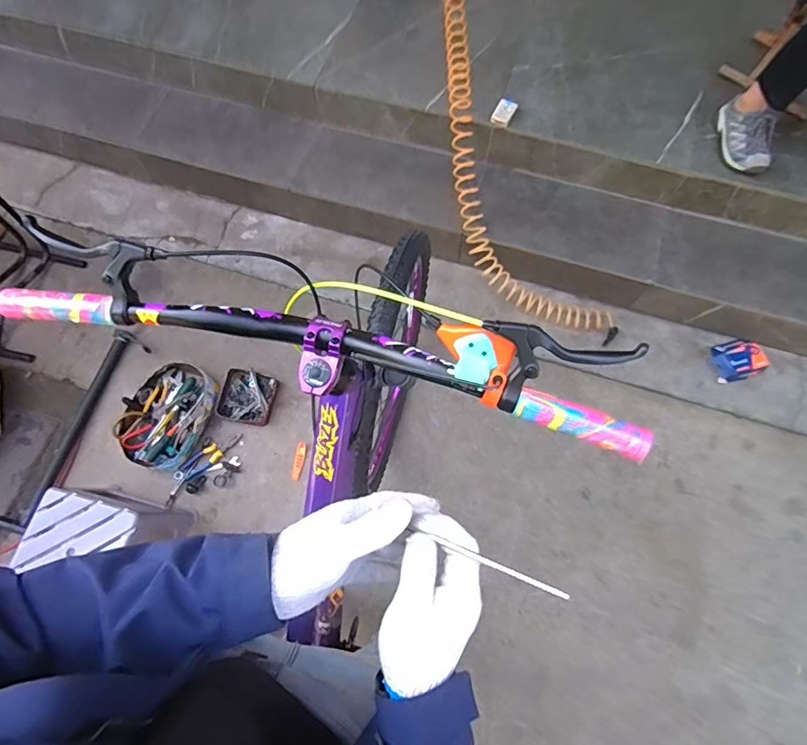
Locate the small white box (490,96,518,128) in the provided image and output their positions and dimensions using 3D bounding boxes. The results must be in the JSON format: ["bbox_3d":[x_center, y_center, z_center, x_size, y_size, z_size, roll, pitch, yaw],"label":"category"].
[{"bbox_3d":[0.314,-0.807,1.511,0.060,0.029,0.096,27,71,11],"label":"small white box"}]

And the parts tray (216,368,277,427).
[{"bbox_3d":[-0.478,0.077,1.496,0.159,0.036,0.159,12,69,6],"label":"parts tray"}]

